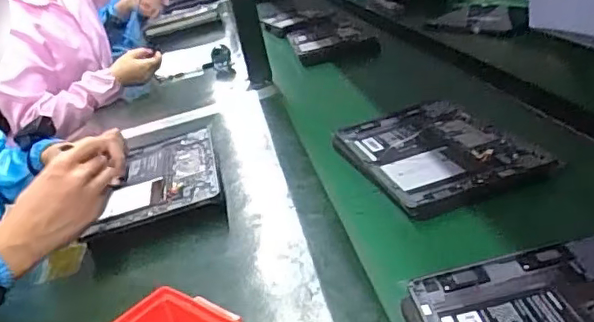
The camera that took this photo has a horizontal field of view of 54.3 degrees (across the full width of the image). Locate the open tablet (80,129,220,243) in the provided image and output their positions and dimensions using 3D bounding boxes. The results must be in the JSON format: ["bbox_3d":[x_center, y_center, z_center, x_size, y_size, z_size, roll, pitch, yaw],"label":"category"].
[{"bbox_3d":[-0.176,0.025,0.755,0.148,0.022,0.237,-16,25,-3],"label":"open tablet"}]

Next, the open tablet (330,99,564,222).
[{"bbox_3d":[0.158,-0.018,0.699,0.169,0.011,0.265,-18,23,-8],"label":"open tablet"}]

